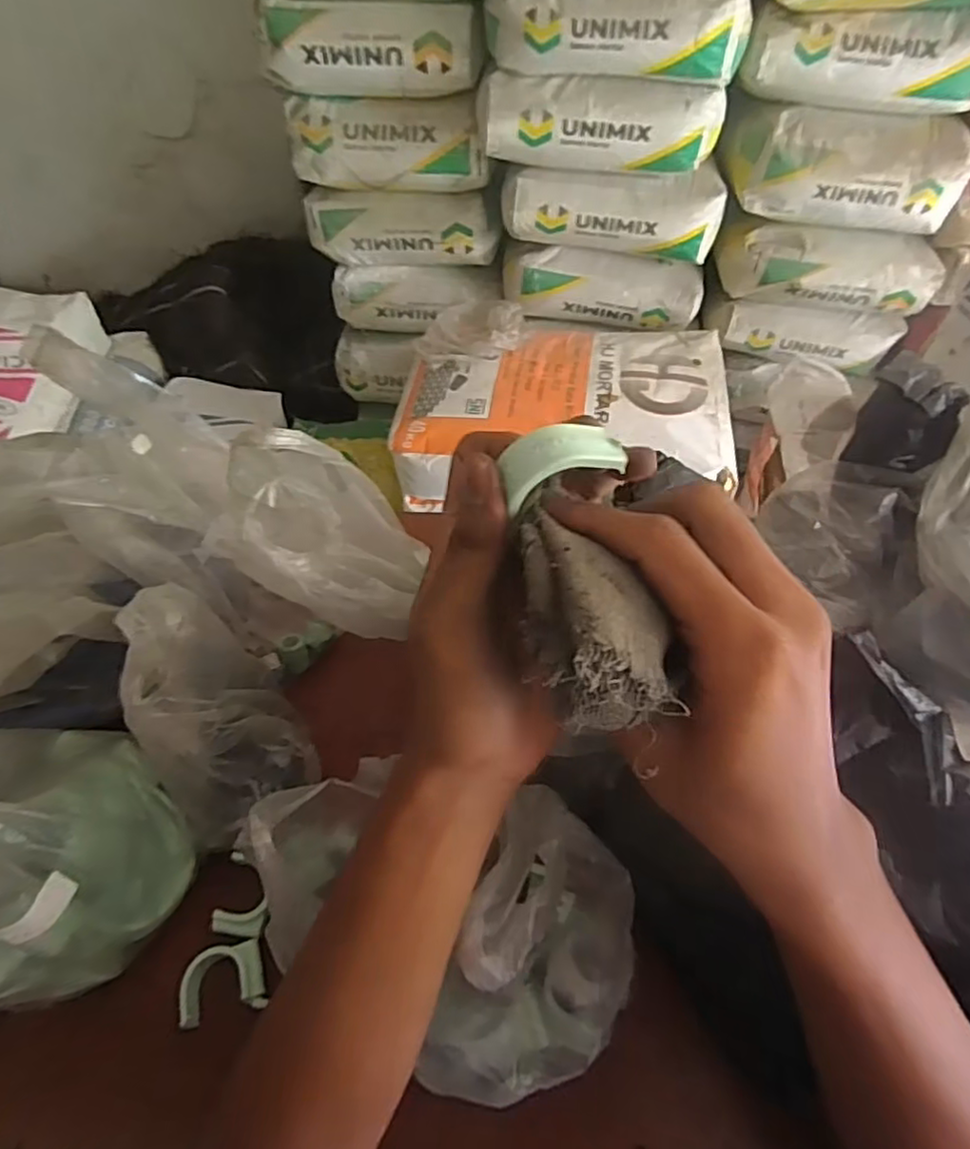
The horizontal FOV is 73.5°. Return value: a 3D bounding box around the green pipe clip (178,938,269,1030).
[{"bbox_3d":[-0.162,0.253,0.405,0.053,0.013,0.039,-12,54,-4],"label":"green pipe clip"}]

